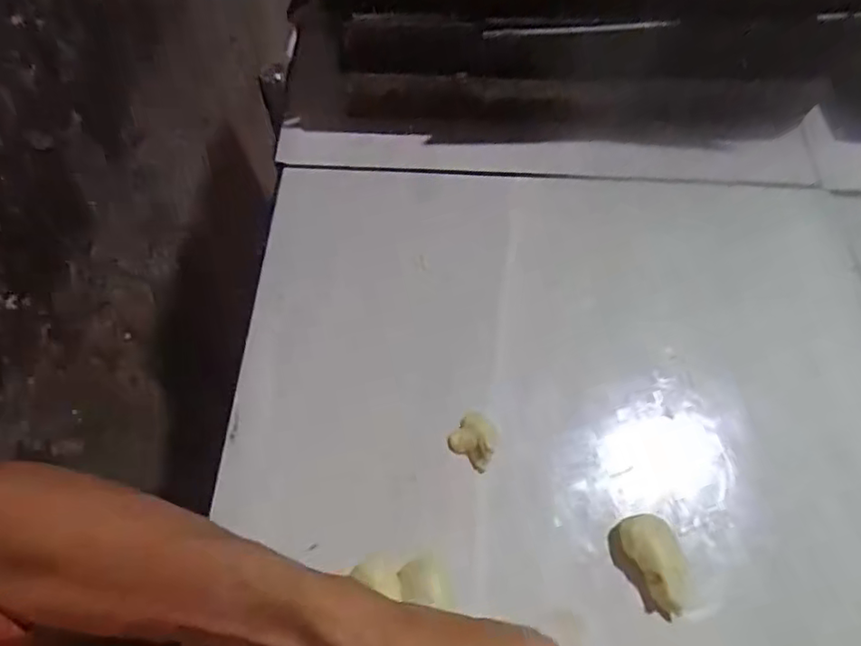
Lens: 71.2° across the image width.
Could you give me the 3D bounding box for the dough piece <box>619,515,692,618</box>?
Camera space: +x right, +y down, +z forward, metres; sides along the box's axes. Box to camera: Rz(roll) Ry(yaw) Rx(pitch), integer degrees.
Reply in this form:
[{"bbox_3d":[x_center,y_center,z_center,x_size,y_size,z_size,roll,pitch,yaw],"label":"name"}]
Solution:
[{"bbox_3d":[0.140,0.154,0.381,0.027,0.046,0.057,-17,62,-7],"label":"dough piece"}]

